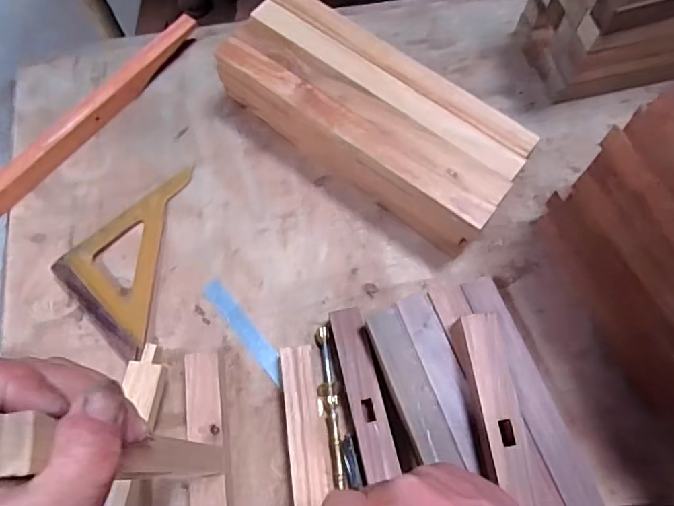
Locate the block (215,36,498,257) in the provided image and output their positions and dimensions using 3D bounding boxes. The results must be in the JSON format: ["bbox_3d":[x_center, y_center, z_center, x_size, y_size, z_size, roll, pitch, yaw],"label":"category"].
[{"bbox_3d":[0.008,-0.107,0.545,0.316,0.089,0.036,35,74,12],"label":"block"}]

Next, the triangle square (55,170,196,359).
[{"bbox_3d":[-0.227,-0.001,0.538,0.102,0.028,0.205,6,70,3],"label":"triangle square"}]

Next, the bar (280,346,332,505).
[{"bbox_3d":[-0.016,0.243,0.439,0.032,0.038,0.320,-7,70,-2],"label":"bar"}]

